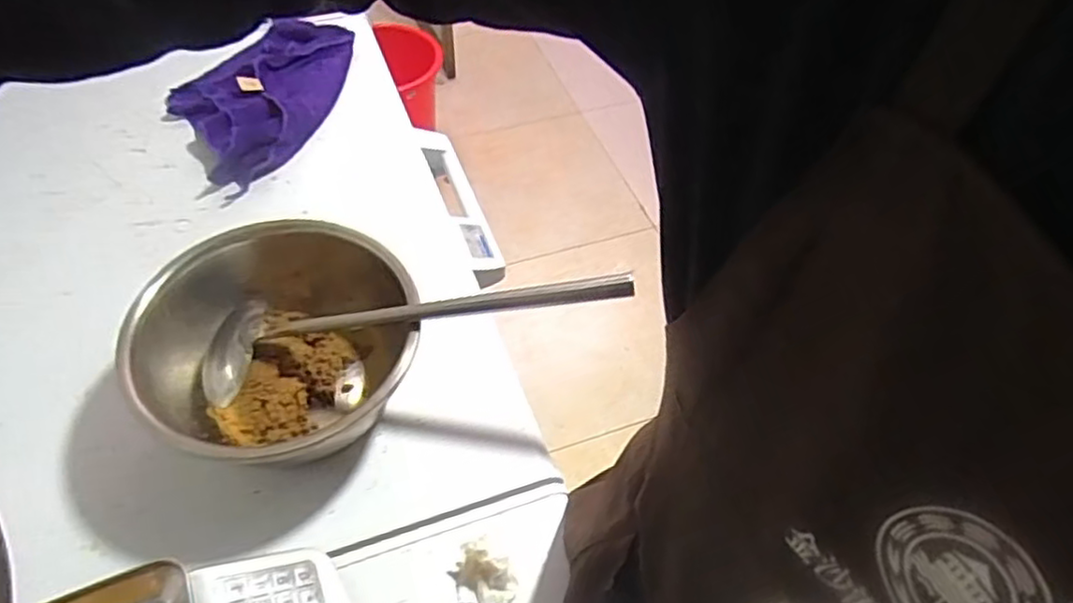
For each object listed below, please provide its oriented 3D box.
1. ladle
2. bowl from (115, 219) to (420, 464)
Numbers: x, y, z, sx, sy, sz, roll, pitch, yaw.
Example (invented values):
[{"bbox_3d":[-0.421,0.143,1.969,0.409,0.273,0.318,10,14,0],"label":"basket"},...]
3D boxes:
[{"bbox_3d":[-0.144,0.017,0.731,0.486,0.046,0.114,-10,52,12],"label":"ladle"},{"bbox_3d":[-0.272,0.063,0.787,0.294,0.172,0.297,-30,60,-23],"label":"bowl"}]

